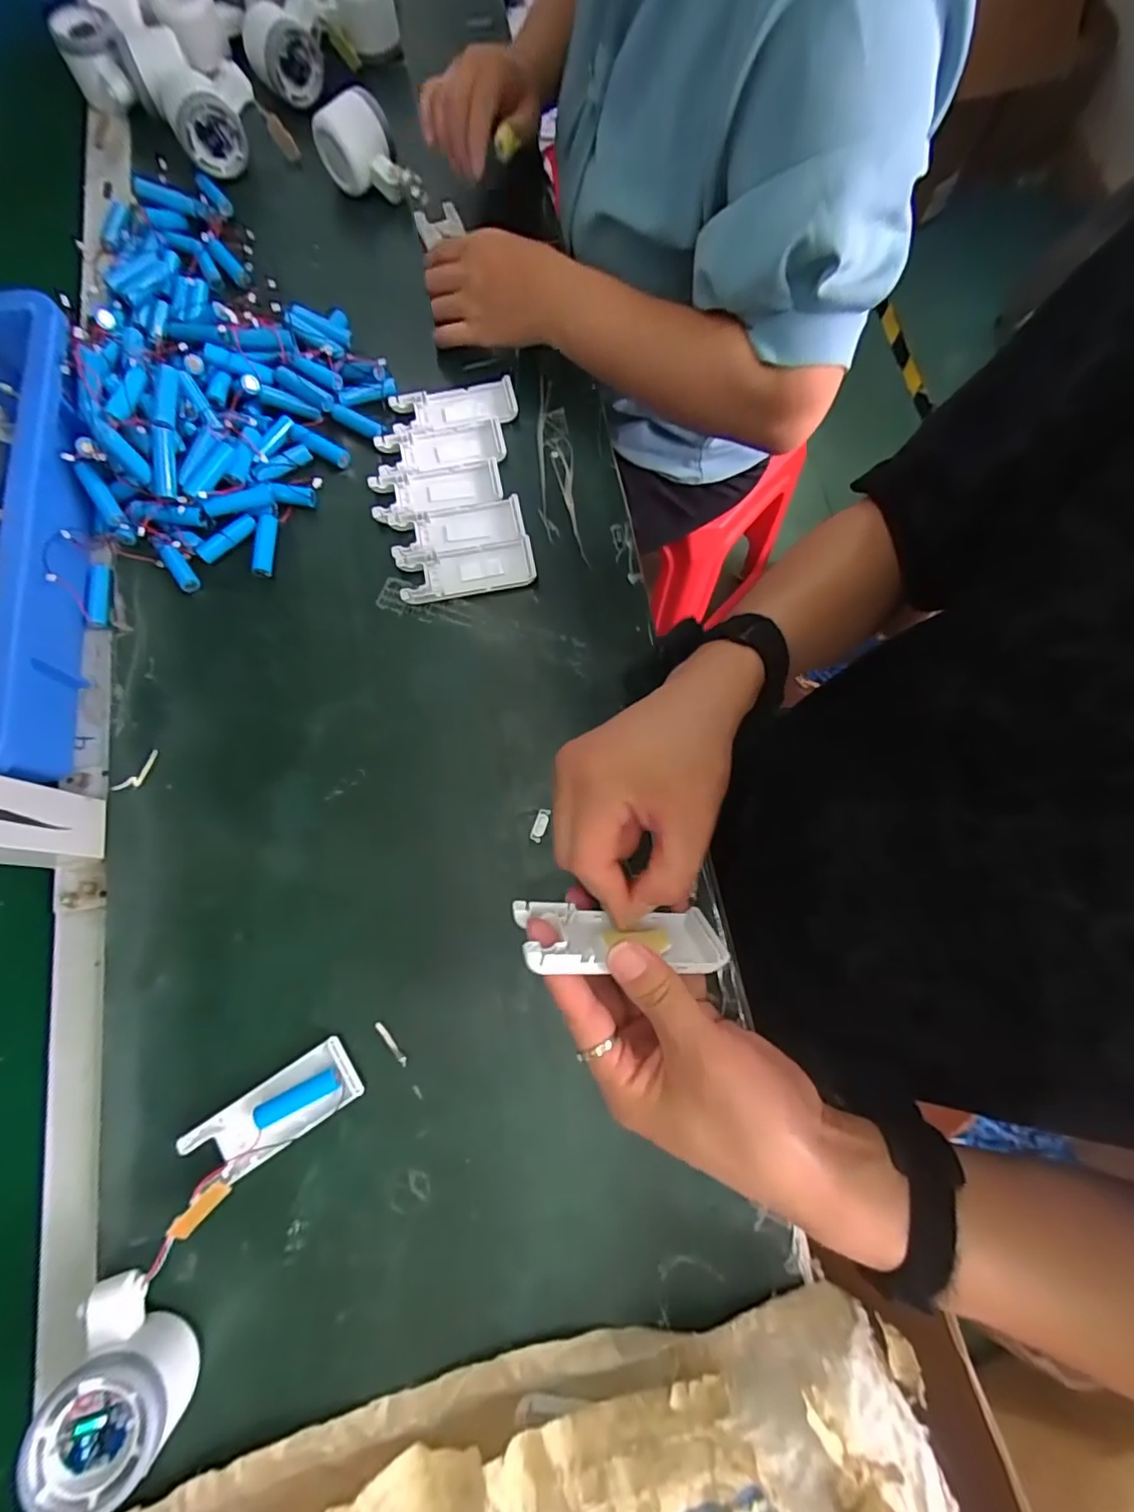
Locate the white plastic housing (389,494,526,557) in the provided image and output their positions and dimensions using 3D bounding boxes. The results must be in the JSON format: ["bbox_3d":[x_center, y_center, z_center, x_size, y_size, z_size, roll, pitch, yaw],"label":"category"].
[{"bbox_3d":[-0.086,-0.182,0.453,0.101,0.009,0.040,-10,76,-3],"label":"white plastic housing"}]

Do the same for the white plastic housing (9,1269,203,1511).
[{"bbox_3d":[-0.231,0.319,0.295,0.054,0.064,0.077,-42,80,-9],"label":"white plastic housing"}]

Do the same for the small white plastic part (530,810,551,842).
[{"bbox_3d":[-0.019,0.049,0.406,0.010,0.004,0.024,15,77,4],"label":"small white plastic part"}]

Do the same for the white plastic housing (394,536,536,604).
[{"bbox_3d":[-0.078,-0.146,0.445,0.102,0.013,0.042,-10,76,-3],"label":"white plastic housing"}]

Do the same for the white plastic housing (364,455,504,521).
[{"bbox_3d":[-0.105,-0.216,0.461,0.102,0.008,0.040,-12,77,-3],"label":"white plastic housing"}]

